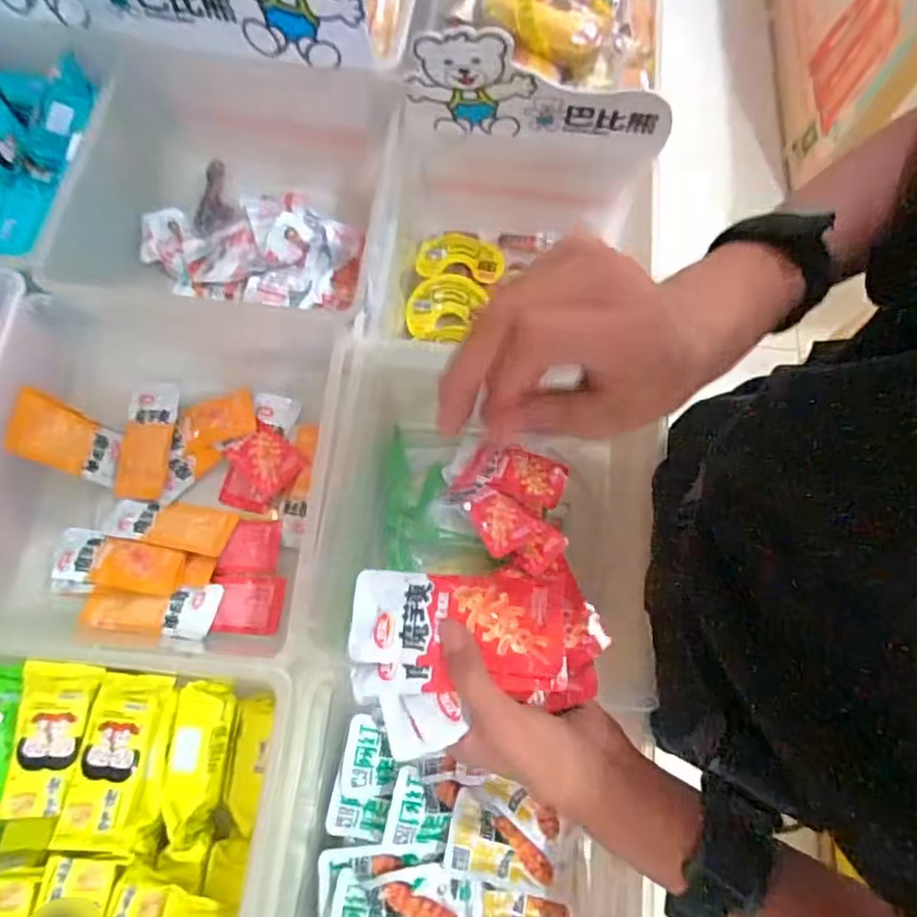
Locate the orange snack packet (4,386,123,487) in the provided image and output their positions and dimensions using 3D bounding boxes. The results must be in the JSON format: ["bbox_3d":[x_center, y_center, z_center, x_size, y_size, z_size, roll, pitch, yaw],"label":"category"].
[{"bbox_3d":[-0.354,-0.017,0.564,0.006,0.103,0.055,6,73,27],"label":"orange snack packet"}]

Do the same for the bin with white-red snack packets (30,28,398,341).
[{"bbox_3d":[-0.216,-0.241,0.636,0.265,0.157,0.276,4,71,0],"label":"bin with white-red snack packets"}]

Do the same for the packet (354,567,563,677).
[{"bbox_3d":[-0.001,0.095,0.362,0.122,0.010,0.052,4,71,5],"label":"packet"}]

